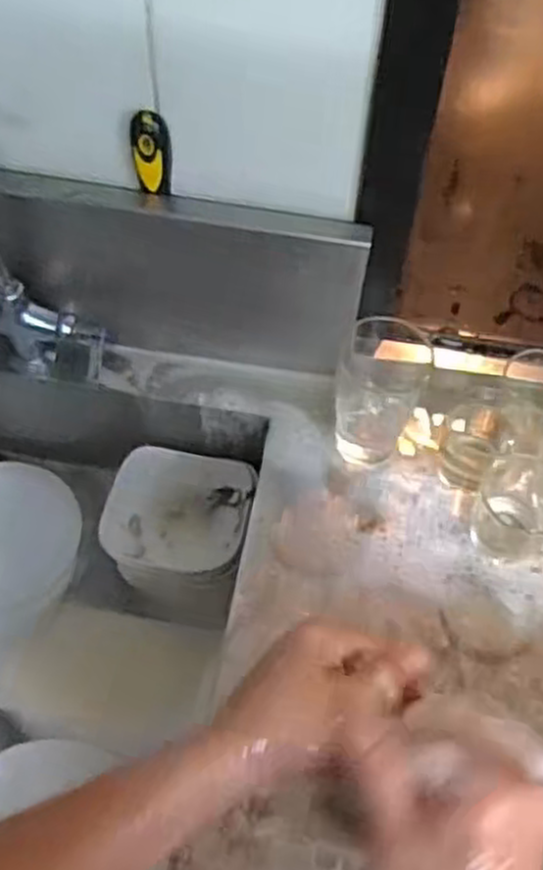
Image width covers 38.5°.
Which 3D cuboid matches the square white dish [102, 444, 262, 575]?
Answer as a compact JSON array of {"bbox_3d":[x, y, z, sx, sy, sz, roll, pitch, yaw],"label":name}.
[{"bbox_3d":[-0.104,0.087,0.858,0.149,0.043,0.138,8,58,4],"label":"square white dish"}]

